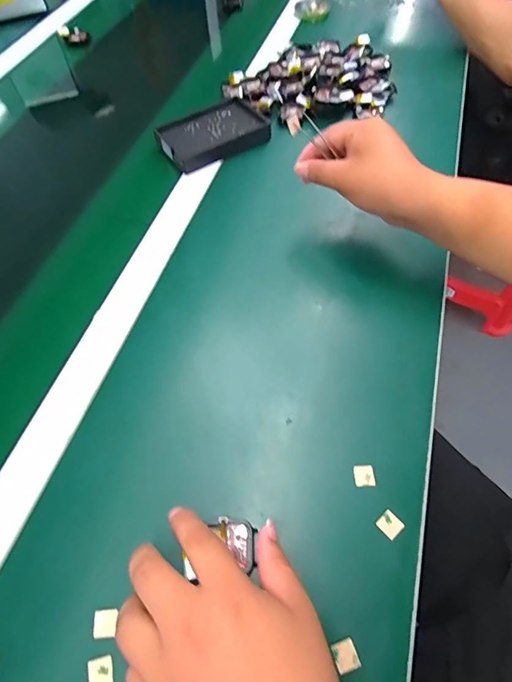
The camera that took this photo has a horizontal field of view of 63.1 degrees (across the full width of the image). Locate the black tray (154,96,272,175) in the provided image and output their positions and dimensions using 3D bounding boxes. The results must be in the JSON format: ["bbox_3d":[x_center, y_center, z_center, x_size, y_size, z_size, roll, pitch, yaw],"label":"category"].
[{"bbox_3d":[-0.061,-0.286,0.579,0.140,0.032,0.098,-26,57,-14],"label":"black tray"}]

